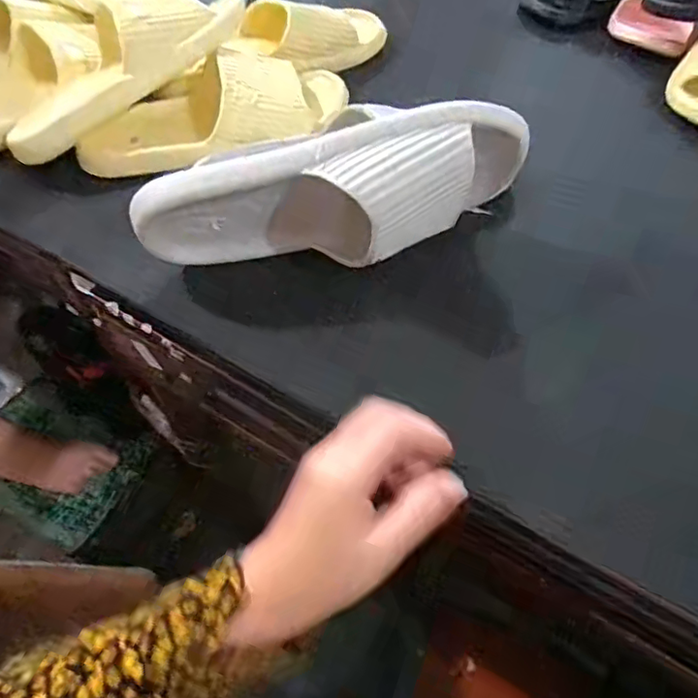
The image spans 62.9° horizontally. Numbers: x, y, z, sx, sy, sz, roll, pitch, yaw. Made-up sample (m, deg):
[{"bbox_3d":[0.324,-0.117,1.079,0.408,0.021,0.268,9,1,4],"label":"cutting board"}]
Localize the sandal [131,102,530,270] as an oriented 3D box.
[{"bbox_3d":[-0.012,-0.104,0.391,0.264,0.121,0.082,-12,53,10],"label":"sandal"}]

